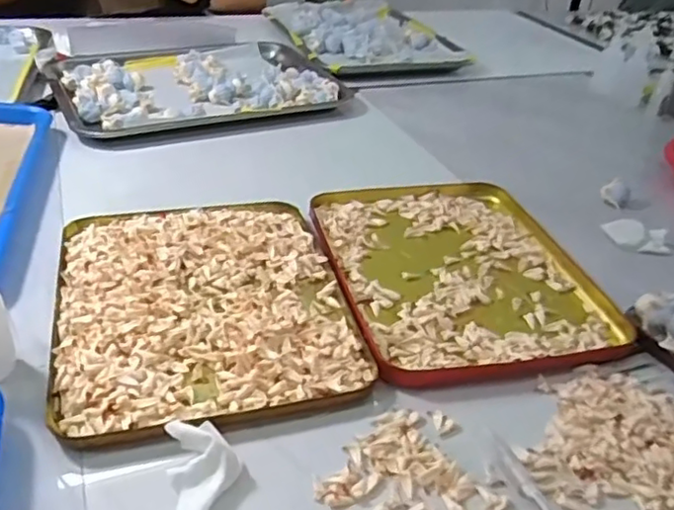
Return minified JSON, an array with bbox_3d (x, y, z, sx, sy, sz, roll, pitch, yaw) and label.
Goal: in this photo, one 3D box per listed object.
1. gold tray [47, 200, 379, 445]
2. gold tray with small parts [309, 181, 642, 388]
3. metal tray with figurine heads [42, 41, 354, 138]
[{"bbox_3d":[-0.098,0.028,0.462,0.201,0.015,0.243,-5,36,-17],"label":"gold tray"},{"bbox_3d":[0.096,0.007,0.528,0.201,0.018,0.257,-3,36,-14],"label":"gold tray with small parts"},{"bbox_3d":[-0.181,-0.229,0.831,0.351,0.028,0.242,-15,40,-28],"label":"metal tray with figurine heads"}]

